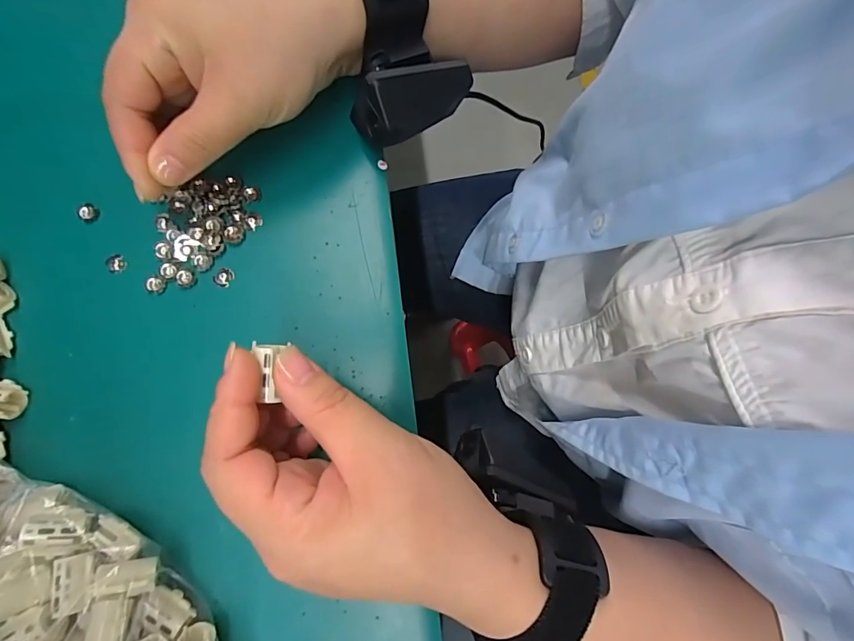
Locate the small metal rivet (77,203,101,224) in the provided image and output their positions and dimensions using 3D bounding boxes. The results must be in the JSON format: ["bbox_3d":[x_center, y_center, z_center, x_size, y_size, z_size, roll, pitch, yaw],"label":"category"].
[{"bbox_3d":[-0.183,-0.058,0.234,0.008,0.005,0.010,23,79,5],"label":"small metal rivet"}]

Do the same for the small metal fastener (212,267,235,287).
[{"bbox_3d":[-0.108,-0.023,0.229,0.009,0.004,0.011,33,79,6],"label":"small metal fastener"}]

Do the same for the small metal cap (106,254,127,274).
[{"bbox_3d":[-0.165,-0.030,0.228,0.010,0.004,0.011,0,78,0],"label":"small metal cap"}]

